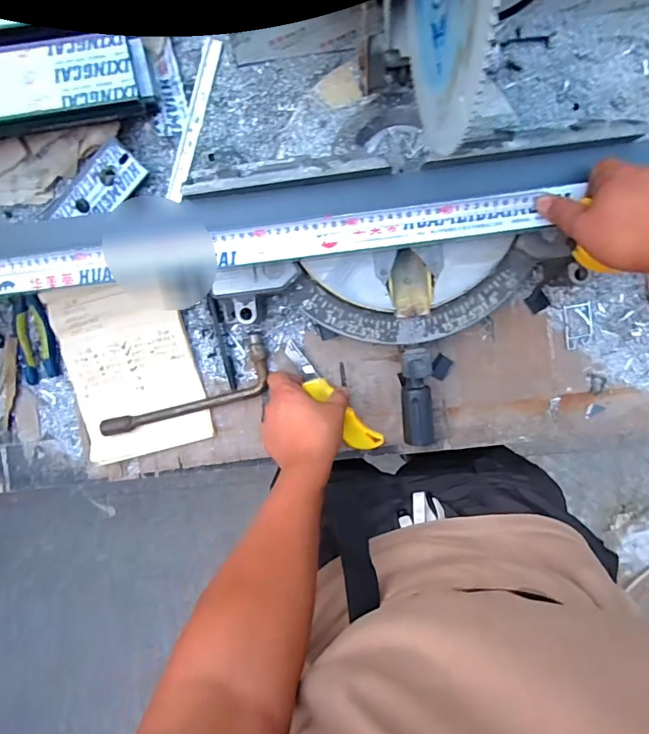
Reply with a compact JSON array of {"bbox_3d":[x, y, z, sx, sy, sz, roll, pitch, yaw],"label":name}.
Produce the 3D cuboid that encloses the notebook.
[{"bbox_3d":[-0.270,0.004,0.645,0.174,0.016,0.240,-13,98,4],"label":"notebook"}]

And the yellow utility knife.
[{"bbox_3d":[0.009,0.044,0.629,0.041,0.022,0.185,-39,96,7],"label":"yellow utility knife"}]

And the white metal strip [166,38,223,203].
[{"bbox_3d":[-0.170,-0.317,0.601,0.022,0.005,0.199,21,102,7],"label":"white metal strip"}]

